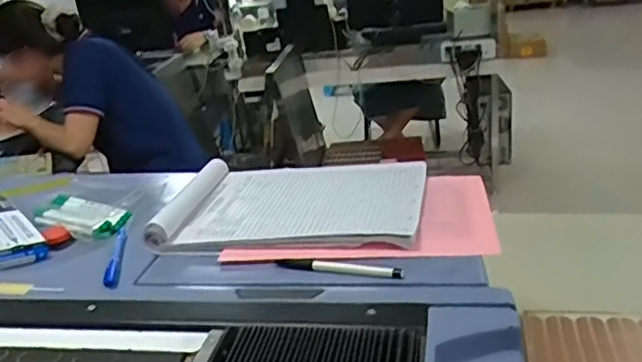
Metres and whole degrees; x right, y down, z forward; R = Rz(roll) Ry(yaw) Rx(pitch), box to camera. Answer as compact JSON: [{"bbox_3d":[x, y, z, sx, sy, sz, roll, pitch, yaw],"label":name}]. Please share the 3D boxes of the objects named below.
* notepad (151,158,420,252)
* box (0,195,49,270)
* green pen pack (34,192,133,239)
[{"bbox_3d":[-0.034,0.024,0.778,0.317,0.039,0.235,-2,21,13],"label":"notepad"},{"bbox_3d":[-0.420,0.060,0.810,0.071,0.026,0.155,-23,43,-36],"label":"box"},{"bbox_3d":[-0.331,0.046,0.861,0.166,0.013,0.070,9,26,36],"label":"green pen pack"}]

